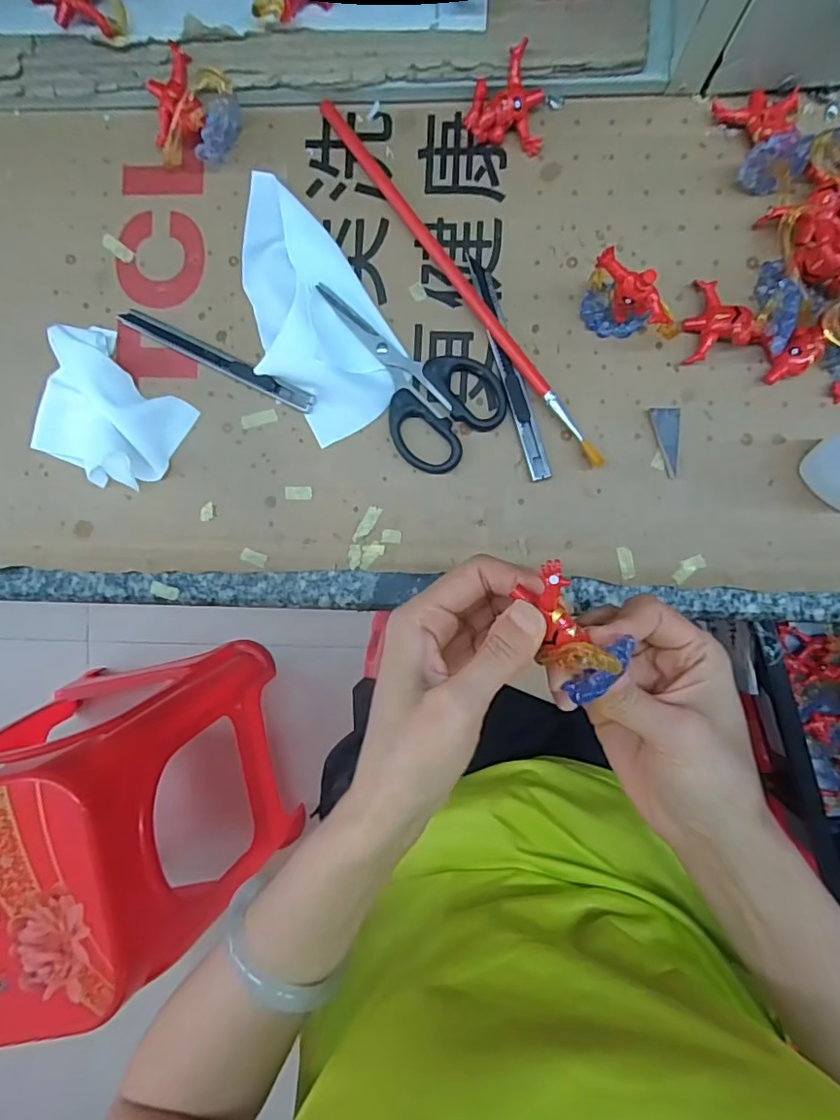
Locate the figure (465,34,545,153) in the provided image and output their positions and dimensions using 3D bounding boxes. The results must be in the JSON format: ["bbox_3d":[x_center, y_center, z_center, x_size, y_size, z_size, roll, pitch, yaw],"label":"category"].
[{"bbox_3d":[0.050,-0.255,0.307,0.043,0.023,0.041,12,91,3],"label":"figure"}]

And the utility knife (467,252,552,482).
[{"bbox_3d":[0.051,-0.110,0.316,0.013,0.007,0.134,-16,90,3],"label":"utility knife"}]

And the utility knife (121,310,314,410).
[{"bbox_3d":[-0.120,-0.118,0.324,0.128,0.011,0.011,27,92,3],"label":"utility knife"}]

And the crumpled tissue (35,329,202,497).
[{"bbox_3d":[-0.180,-0.085,0.318,0.083,0.028,0.077,29,92,2],"label":"crumpled tissue"}]

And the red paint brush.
[{"bbox_3d":[0.022,-0.159,0.315,0.008,0.013,0.261,-36,89,3],"label":"red paint brush"}]

